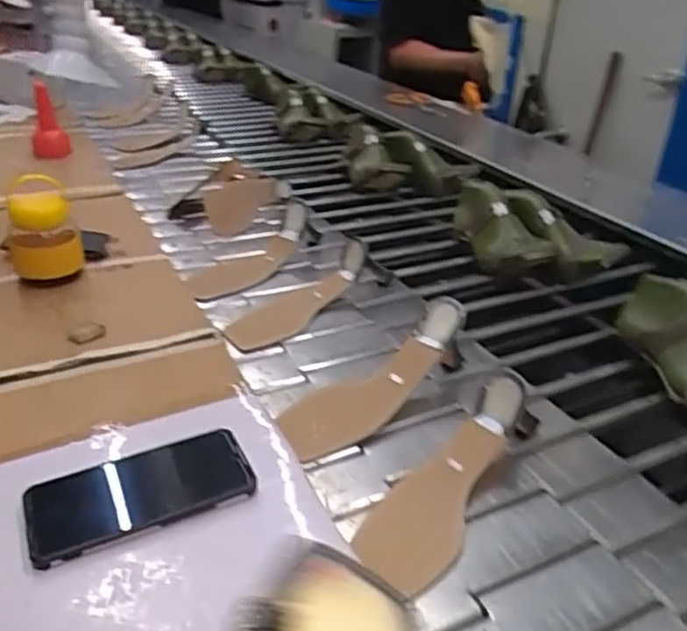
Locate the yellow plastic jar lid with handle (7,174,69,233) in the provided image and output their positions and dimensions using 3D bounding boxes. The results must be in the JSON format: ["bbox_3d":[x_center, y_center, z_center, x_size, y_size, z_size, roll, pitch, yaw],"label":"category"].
[{"bbox_3d":[-0.365,-0.139,0.770,0.063,0.058,0.062,-10,37,-20],"label":"yellow plastic jar lid with handle"}]

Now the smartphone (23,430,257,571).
[{"bbox_3d":[-0.154,0.136,0.494,0.161,0.009,0.073,-14,39,-20],"label":"smartphone"}]

